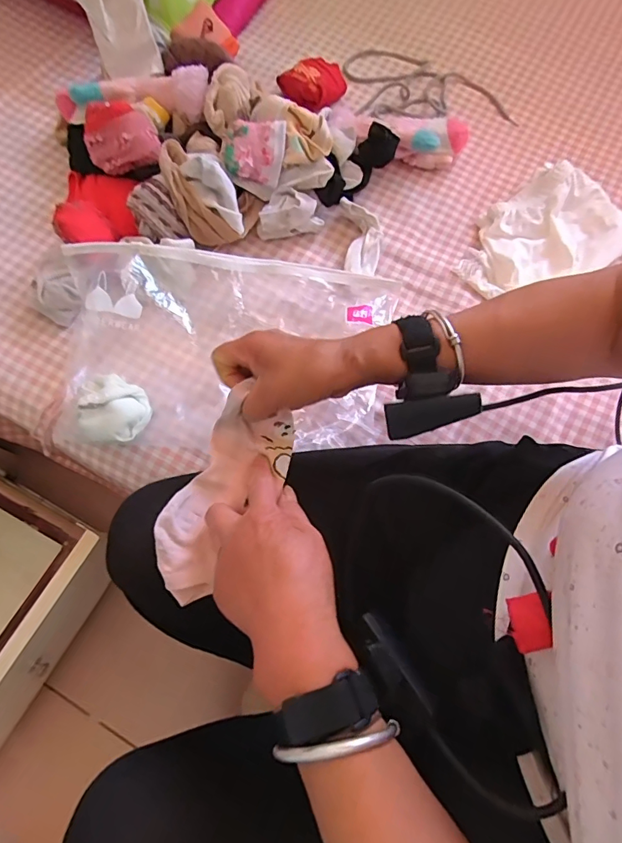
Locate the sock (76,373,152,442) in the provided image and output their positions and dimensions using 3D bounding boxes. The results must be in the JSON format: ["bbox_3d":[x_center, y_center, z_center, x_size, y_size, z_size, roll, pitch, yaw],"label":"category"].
[{"bbox_3d":[-0.216,-0.012,0.492,0.078,0.044,0.072,4,71,-1],"label":"sock"}]

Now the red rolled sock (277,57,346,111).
[{"bbox_3d":[0.006,-0.498,0.653,0.097,0.037,0.067,-29,74,-12],"label":"red rolled sock"}]

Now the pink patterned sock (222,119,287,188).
[{"bbox_3d":[-0.067,-0.324,0.532,0.071,0.039,0.057,5,70,-1],"label":"pink patterned sock"}]

